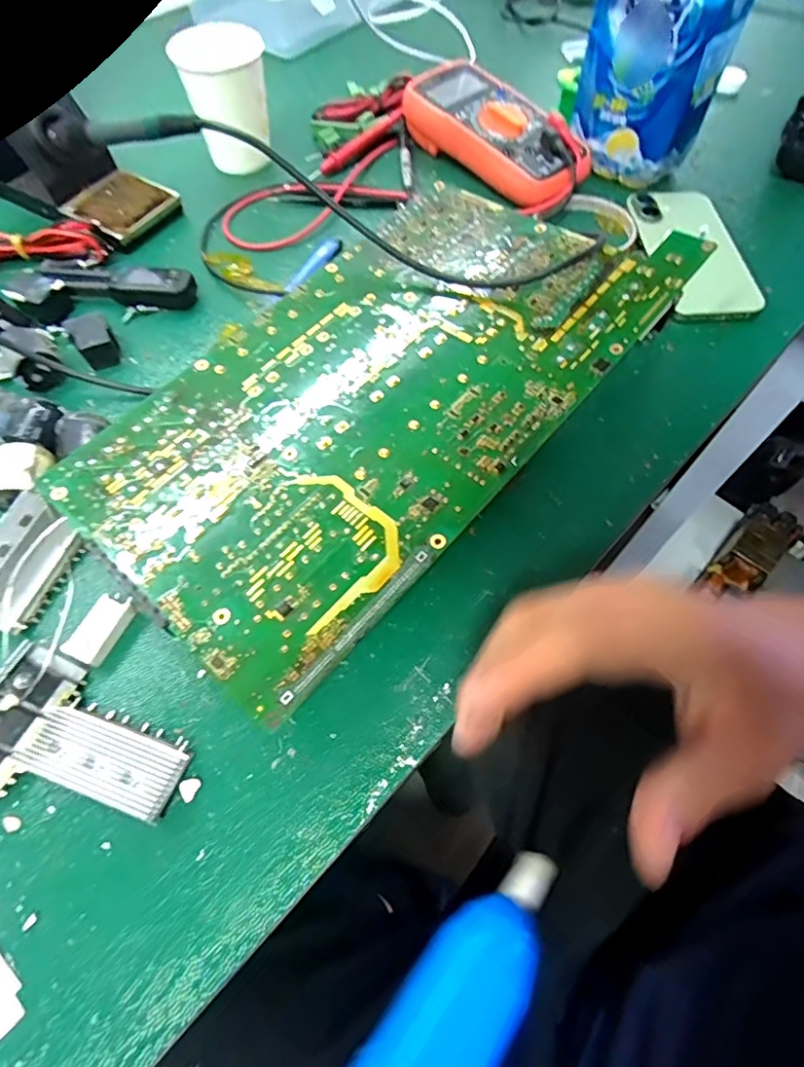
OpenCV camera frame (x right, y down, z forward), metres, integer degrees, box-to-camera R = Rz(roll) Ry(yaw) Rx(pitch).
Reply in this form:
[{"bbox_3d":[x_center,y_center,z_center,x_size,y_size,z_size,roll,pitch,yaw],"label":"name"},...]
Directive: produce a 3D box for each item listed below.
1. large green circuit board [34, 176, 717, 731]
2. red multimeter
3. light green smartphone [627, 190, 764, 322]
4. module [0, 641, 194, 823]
[{"bbox_3d":[-0.012,-0.086,0.323,0.196,0.063,0.349,39,67,16],"label":"large green circuit board"},{"bbox_3d":[0.086,-0.346,0.474,0.082,0.041,0.183,-35,67,-18],"label":"red multimeter"},{"bbox_3d":[0.225,-0.217,0.421,0.068,0.012,0.141,-3,61,-3],"label":"light green smartphone"},{"bbox_3d":[-0.151,0.101,0.245,0.100,0.019,0.067,23,64,11],"label":"module"}]

